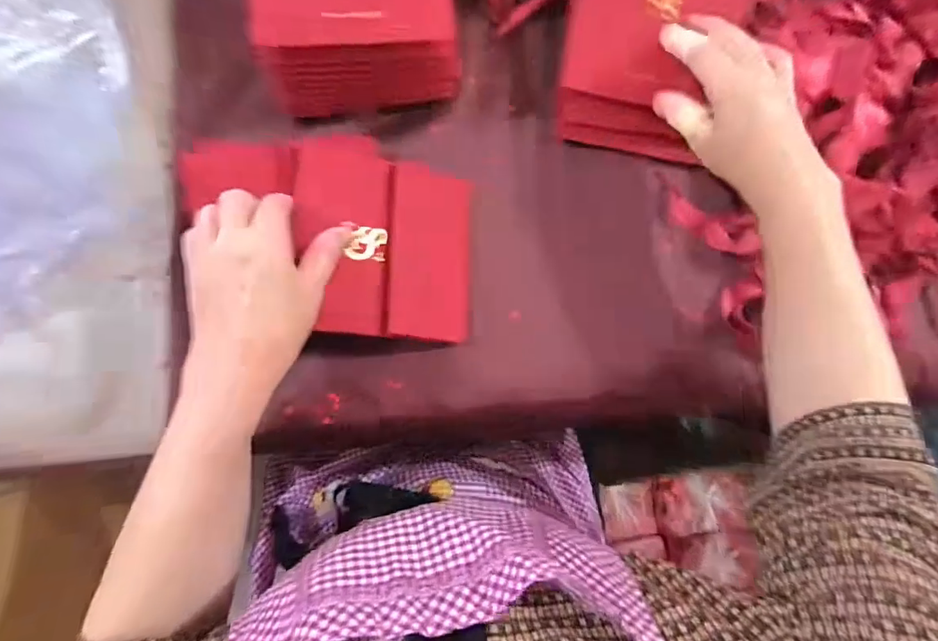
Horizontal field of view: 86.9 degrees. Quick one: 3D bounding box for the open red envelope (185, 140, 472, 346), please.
[{"bbox_3d":[-0.094,-0.063,0.371,0.206,0.023,0.144,6,81,-23],"label":"open red envelope"}]

